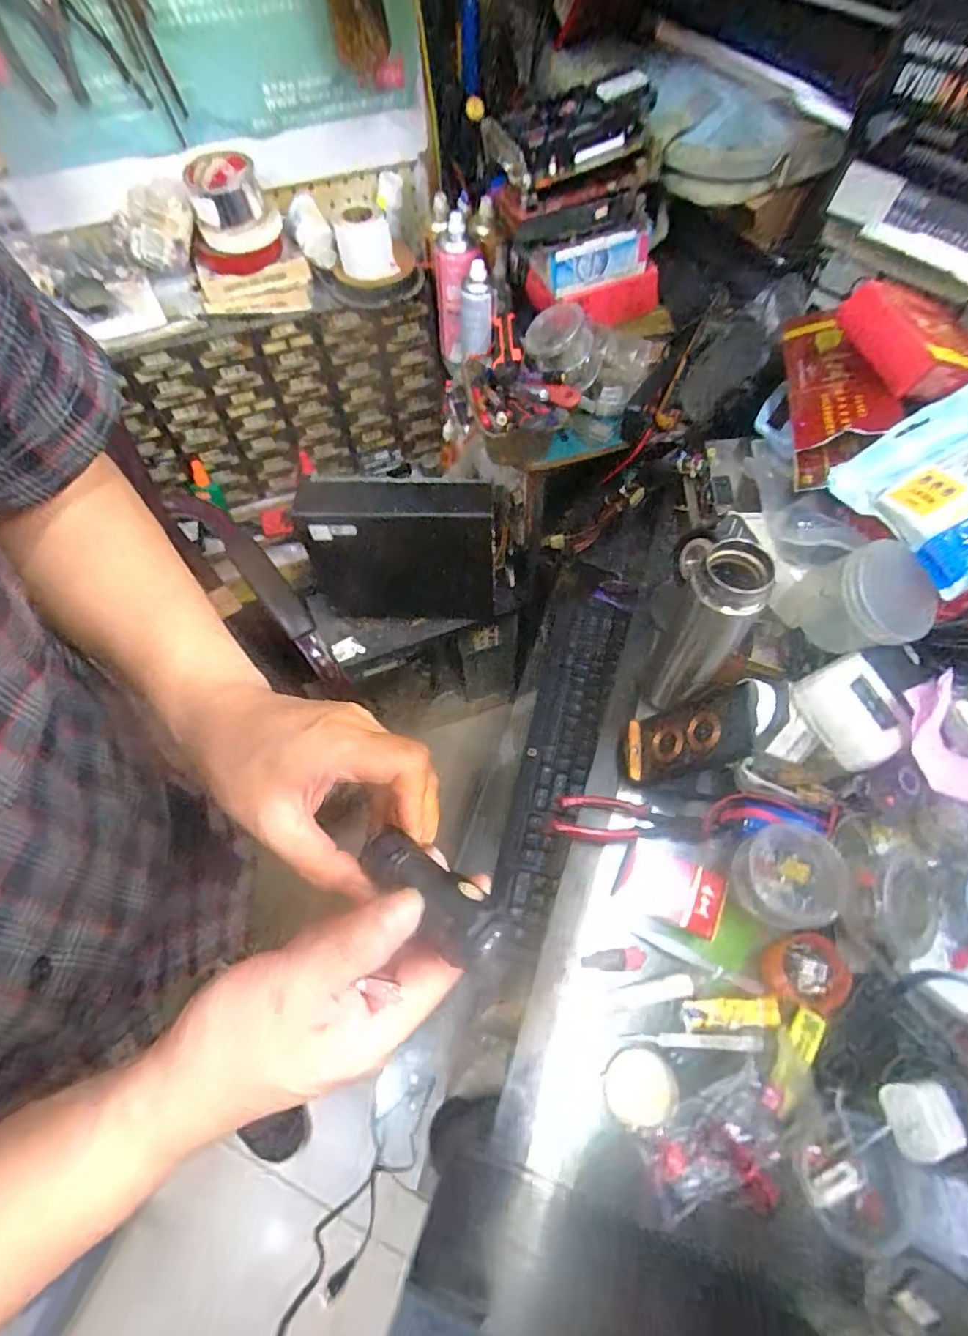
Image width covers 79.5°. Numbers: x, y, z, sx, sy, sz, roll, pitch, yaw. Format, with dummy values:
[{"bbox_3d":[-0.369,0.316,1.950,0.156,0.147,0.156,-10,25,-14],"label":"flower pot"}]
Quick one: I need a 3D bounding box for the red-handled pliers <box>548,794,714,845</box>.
[{"bbox_3d":[0.141,0.147,0.556,0.143,0.019,0.042,7,62,5],"label":"red-handled pliers"}]

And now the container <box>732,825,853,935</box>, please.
[{"bbox_3d":[0.256,0.176,0.489,0.080,0.042,0.077,-1,61,1],"label":"container"}]

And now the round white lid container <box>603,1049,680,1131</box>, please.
[{"bbox_3d":[0.125,0.334,0.463,0.054,0.008,0.051,-1,61,1],"label":"round white lid container"}]

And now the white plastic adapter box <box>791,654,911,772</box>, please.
[{"bbox_3d":[0.309,0.034,0.483,0.067,0.031,0.085,-31,65,-14],"label":"white plastic adapter box"}]

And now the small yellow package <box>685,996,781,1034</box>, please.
[{"bbox_3d":[0.206,0.287,0.483,0.079,0.004,0.022,-4,61,-1],"label":"small yellow package"}]

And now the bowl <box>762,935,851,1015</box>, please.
[{"bbox_3d":[0.276,0.258,0.497,0.063,0.034,0.056,5,71,36],"label":"bowl"}]

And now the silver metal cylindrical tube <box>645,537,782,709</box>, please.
[{"bbox_3d":[0.194,-0.028,0.540,0.059,0.205,0.060,-1,61,1],"label":"silver metal cylindrical tube"}]

